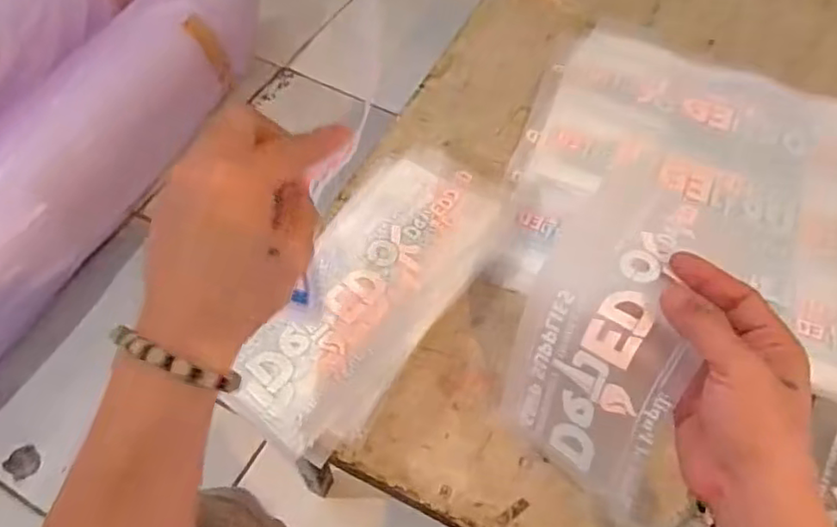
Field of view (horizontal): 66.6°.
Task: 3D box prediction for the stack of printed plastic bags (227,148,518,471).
[{"bbox_3d":[-0.034,0.015,0.518,0.114,0.012,0.282,28,62,16],"label":"stack of printed plastic bags"}]

